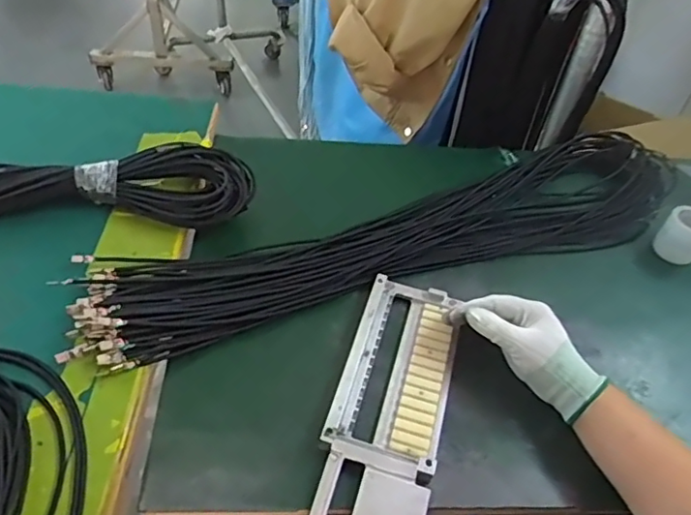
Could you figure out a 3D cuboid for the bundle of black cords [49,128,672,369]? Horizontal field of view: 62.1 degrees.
[{"bbox_3d":[0.078,-0.030,0.669,0.734,0.043,0.174,-13,49,-19],"label":"bundle of black cords"}]

